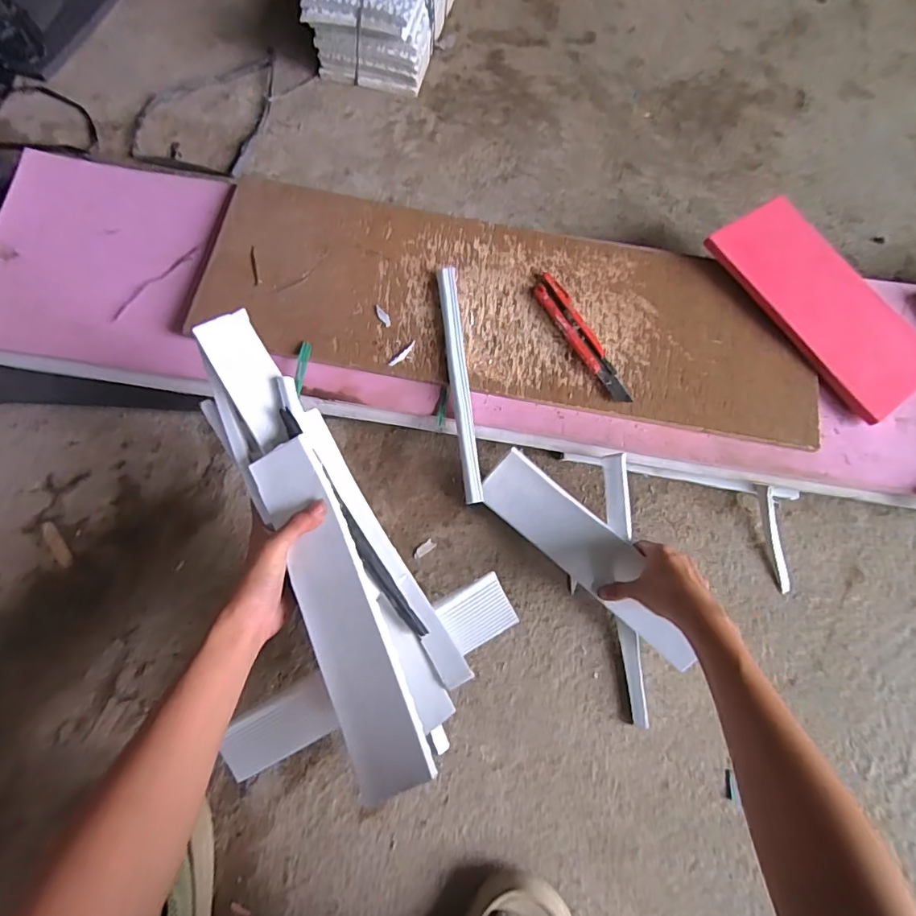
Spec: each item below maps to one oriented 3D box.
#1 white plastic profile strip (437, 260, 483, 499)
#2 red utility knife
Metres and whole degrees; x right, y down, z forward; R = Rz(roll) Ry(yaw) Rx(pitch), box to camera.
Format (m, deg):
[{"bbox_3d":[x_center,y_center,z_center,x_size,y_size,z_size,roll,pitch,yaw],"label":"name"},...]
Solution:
[{"bbox_3d":[0.002,-0.087,0.543,0.020,0.016,0.270,-5,72,-3],"label":"white plastic profile strip"},{"bbox_3d":[0.136,-0.137,0.565,0.031,0.014,0.178,-25,74,-9],"label":"red utility knife"}]

